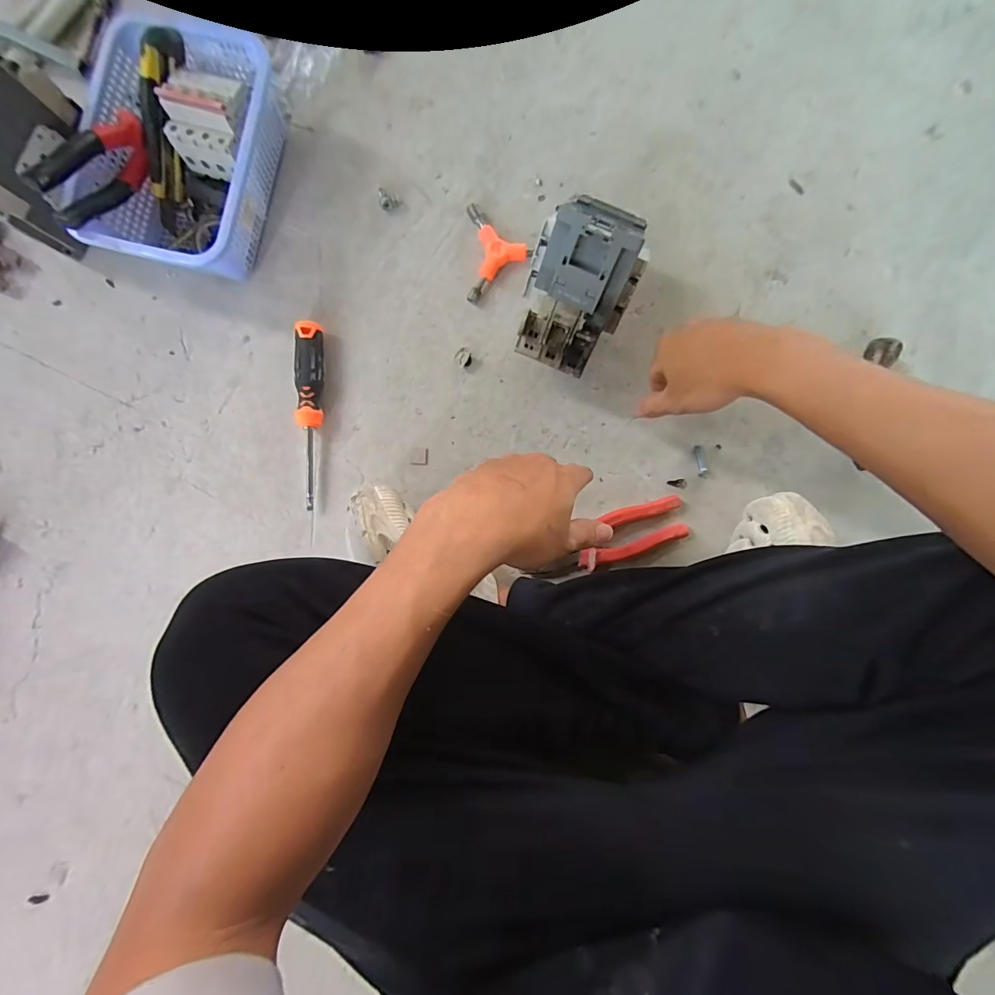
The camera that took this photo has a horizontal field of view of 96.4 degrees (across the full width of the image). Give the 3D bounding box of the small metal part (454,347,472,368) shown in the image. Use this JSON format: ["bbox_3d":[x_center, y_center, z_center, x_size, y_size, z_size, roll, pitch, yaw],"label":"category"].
[{"bbox_3d":[-0.038,-0.156,0.493,0.017,0.009,0.022,-33,89,0],"label":"small metal part"}]

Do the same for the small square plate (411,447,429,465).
[{"bbox_3d":[-0.086,-0.046,0.493,0.019,0.004,0.019,1,89,1],"label":"small square plate"}]

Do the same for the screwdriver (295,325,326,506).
[{"bbox_3d":[-0.204,-0.090,0.480,0.026,0.027,0.197,1,89,1],"label":"screwdriver"}]

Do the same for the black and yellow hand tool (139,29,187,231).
[{"bbox_3d":[-0.340,-0.369,0.453,0.024,0.031,0.171,19,116,1],"label":"black and yellow hand tool"}]

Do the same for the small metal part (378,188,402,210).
[{"bbox_3d":[-0.124,-0.336,0.498,0.021,0.004,0.028,-35,89,0],"label":"small metal part"}]

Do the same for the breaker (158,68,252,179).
[{"bbox_3d":[-0.283,-0.373,0.448,0.084,0.058,0.077,15,89,1],"label":"breaker"}]

